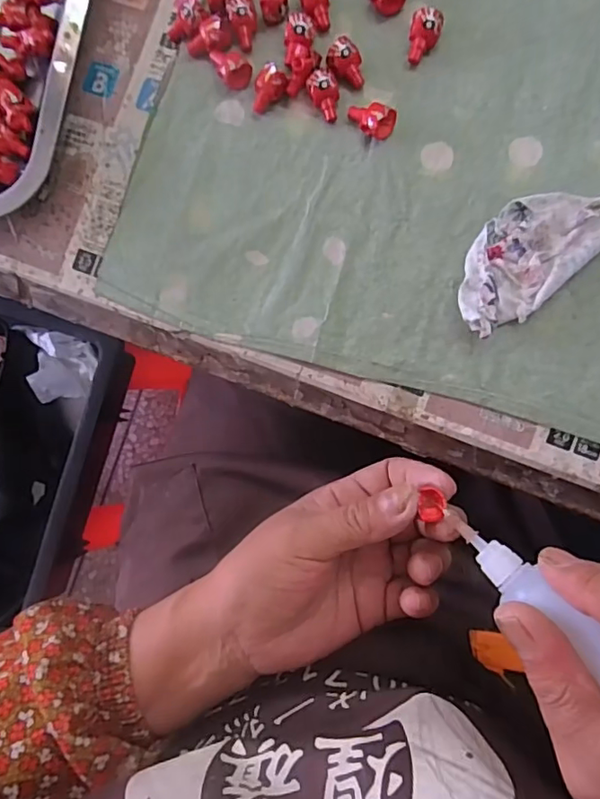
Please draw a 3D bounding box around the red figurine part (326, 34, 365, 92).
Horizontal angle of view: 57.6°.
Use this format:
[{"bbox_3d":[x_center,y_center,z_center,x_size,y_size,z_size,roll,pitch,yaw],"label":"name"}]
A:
[{"bbox_3d":[0.025,-0.186,0.300,0.018,0.014,0.025,-7,87,7],"label":"red figurine part"}]

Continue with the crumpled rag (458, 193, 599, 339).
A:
[{"bbox_3d":[0.127,-0.084,0.283,0.118,0.016,0.050,-43,83,4],"label":"crumpled rag"}]

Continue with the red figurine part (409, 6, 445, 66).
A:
[{"bbox_3d":[0.068,-0.197,0.296,0.016,0.013,0.024,11,89,8],"label":"red figurine part"}]

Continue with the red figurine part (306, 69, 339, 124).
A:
[{"bbox_3d":[0.013,-0.169,0.301,0.016,0.015,0.026,-15,86,7],"label":"red figurine part"}]

